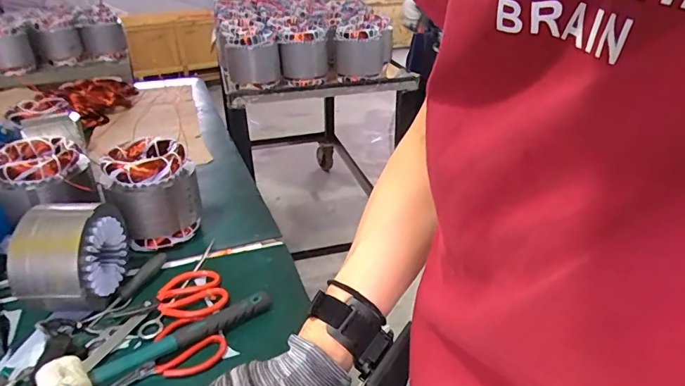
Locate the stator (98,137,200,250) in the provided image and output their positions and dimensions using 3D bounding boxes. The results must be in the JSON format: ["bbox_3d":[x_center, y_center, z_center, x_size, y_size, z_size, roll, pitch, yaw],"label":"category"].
[{"bbox_3d":[-0.336,0.003,0.809,0.137,0.163,0.126,-19,34,-29],"label":"stator"}]

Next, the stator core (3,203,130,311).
[{"bbox_3d":[-0.386,0.086,0.659,0.096,0.142,0.137,-1,29,1],"label":"stator core"}]

